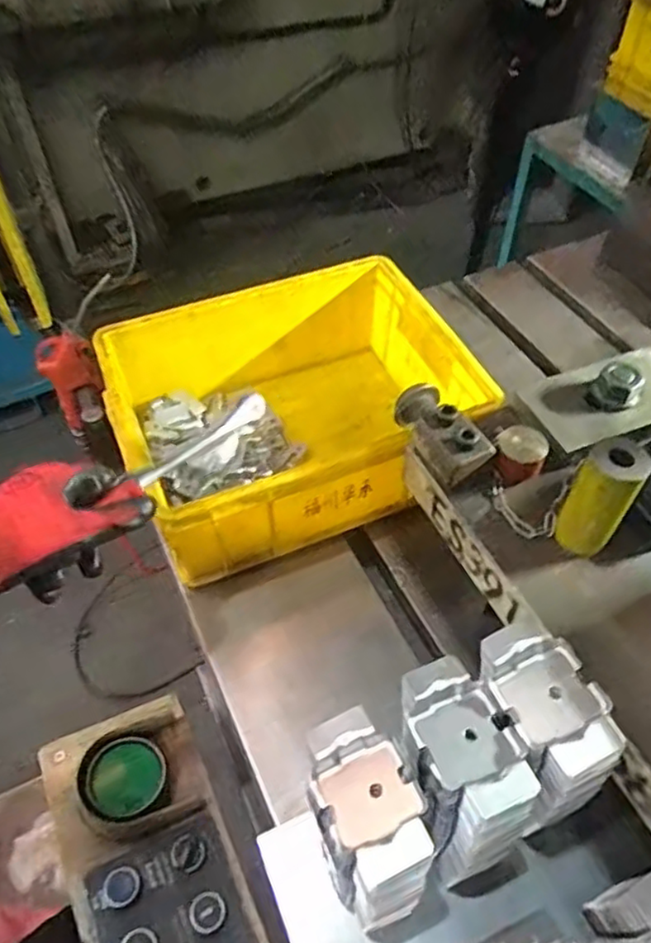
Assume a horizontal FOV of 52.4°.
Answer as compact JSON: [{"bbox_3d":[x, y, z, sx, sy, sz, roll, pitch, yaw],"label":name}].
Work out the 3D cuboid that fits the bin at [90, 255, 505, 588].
[{"bbox_3d":[-0.029,-0.064,0.687,0.336,0.131,0.251,-20,55,-17],"label":"bin"}]

